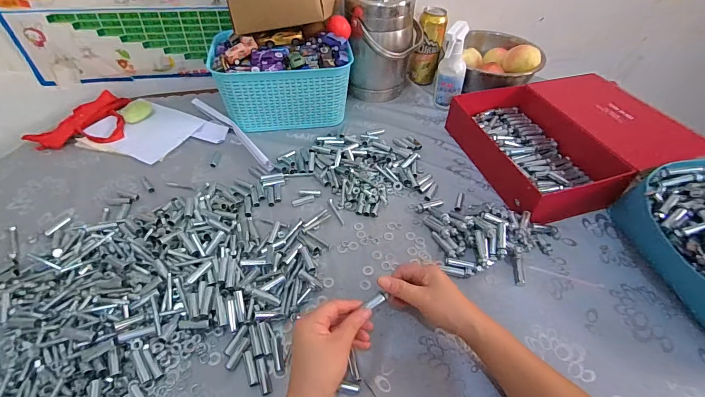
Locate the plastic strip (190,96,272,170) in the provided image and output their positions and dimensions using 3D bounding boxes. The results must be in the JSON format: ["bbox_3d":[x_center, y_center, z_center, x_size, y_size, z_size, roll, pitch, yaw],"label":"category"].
[{"bbox_3d":[-0.249,-0.141,0.728,0.027,0.018,0.302,-33,55,-30],"label":"plastic strip"}]

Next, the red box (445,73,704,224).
[{"bbox_3d":[0.407,-0.127,0.698,0.357,0.093,0.346,-12,47,-13],"label":"red box"}]

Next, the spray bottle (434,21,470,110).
[{"bbox_3d":[0.214,-0.271,0.758,0.059,0.183,0.060,13,46,11],"label":"spray bottle"}]

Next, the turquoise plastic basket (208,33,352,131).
[{"bbox_3d":[-0.144,-0.246,0.754,0.275,0.133,0.154,-5,46,-7],"label":"turquoise plastic basket"}]

